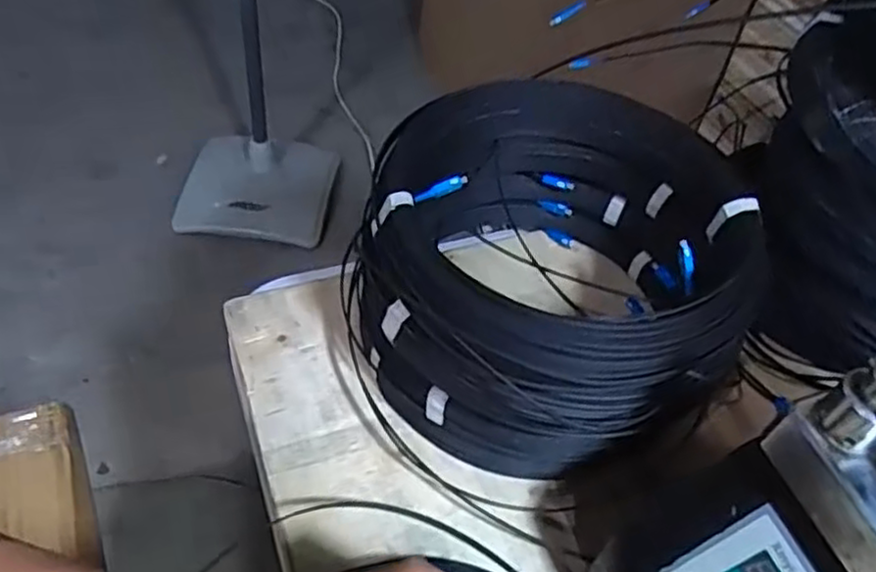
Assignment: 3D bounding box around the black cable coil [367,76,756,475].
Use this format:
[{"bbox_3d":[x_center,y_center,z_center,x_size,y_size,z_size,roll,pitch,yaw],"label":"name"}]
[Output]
[{"bbox_3d":[0.089,-0.011,0.604,0.282,0.194,0.291,3,50,-4],"label":"black cable coil"}]

